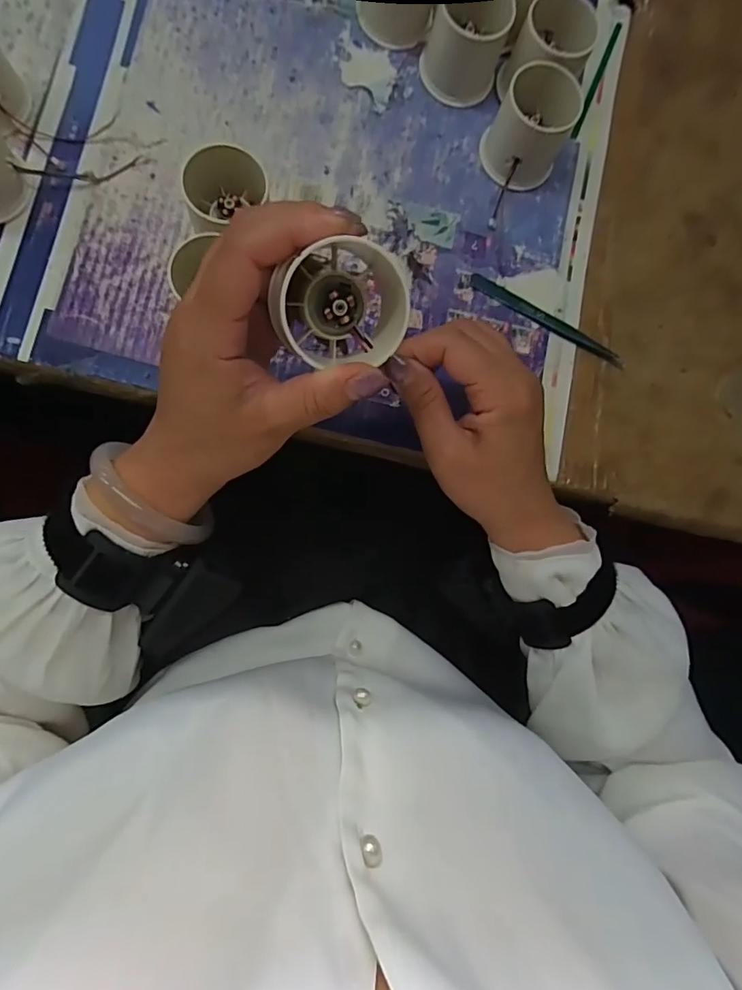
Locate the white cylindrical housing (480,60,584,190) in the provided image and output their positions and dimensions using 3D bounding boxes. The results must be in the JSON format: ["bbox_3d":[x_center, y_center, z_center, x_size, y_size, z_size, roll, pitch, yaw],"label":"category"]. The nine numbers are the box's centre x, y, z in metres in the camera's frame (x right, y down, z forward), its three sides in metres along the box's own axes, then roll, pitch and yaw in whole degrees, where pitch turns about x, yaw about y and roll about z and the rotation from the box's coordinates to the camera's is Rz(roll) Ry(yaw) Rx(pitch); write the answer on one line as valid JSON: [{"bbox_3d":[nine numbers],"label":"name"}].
[{"bbox_3d":[0.110,-0.253,0.339,0.053,0.054,0.049,1,84,-7],"label":"white cylindrical housing"}]

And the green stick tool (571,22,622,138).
[{"bbox_3d":[0.176,-0.321,0.378,0.007,0.011,0.098,22,82,-4],"label":"green stick tool"}]

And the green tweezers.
[{"bbox_3d":[0.130,-0.127,0.355,0.126,0.004,0.013,28,82,-4],"label":"green tweezers"}]

